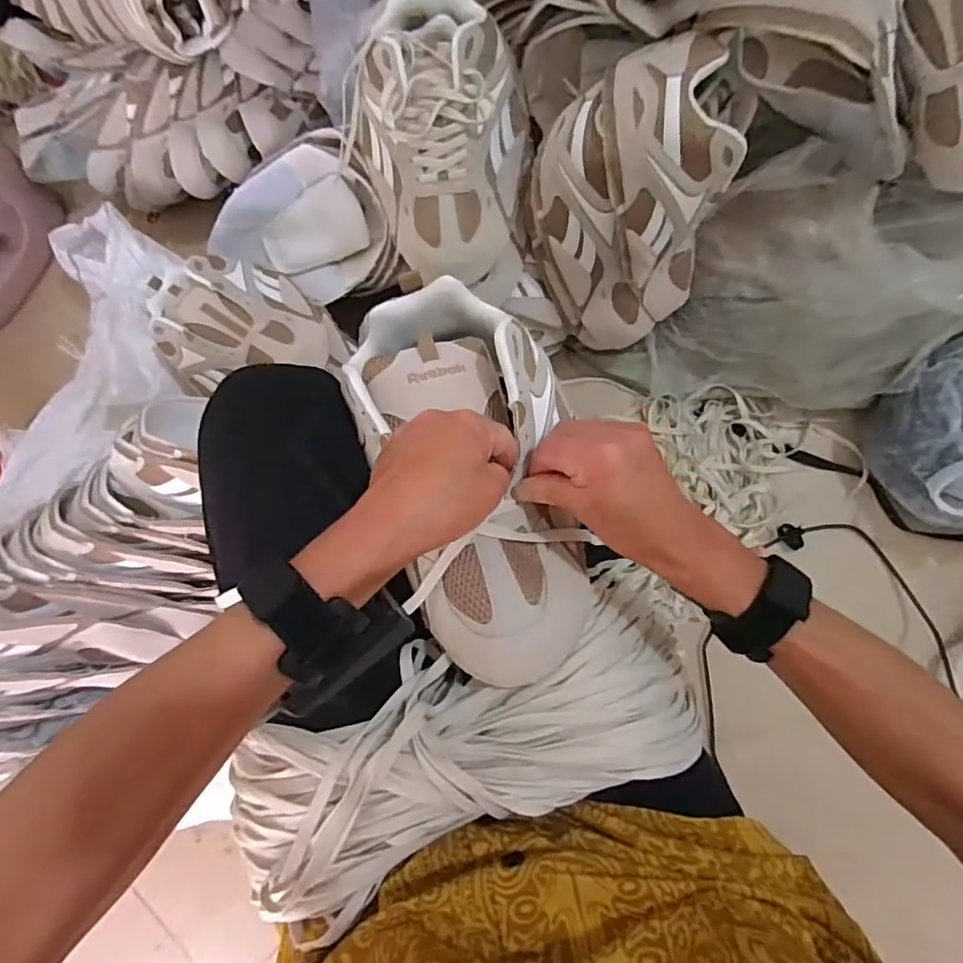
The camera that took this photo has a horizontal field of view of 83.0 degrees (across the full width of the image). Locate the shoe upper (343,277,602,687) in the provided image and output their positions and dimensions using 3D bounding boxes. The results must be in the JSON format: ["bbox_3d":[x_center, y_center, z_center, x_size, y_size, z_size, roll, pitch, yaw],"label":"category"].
[{"bbox_3d":[0.000,-0.008,0.347,0.123,0.074,0.257,-16,78,5],"label":"shoe upper"}]

